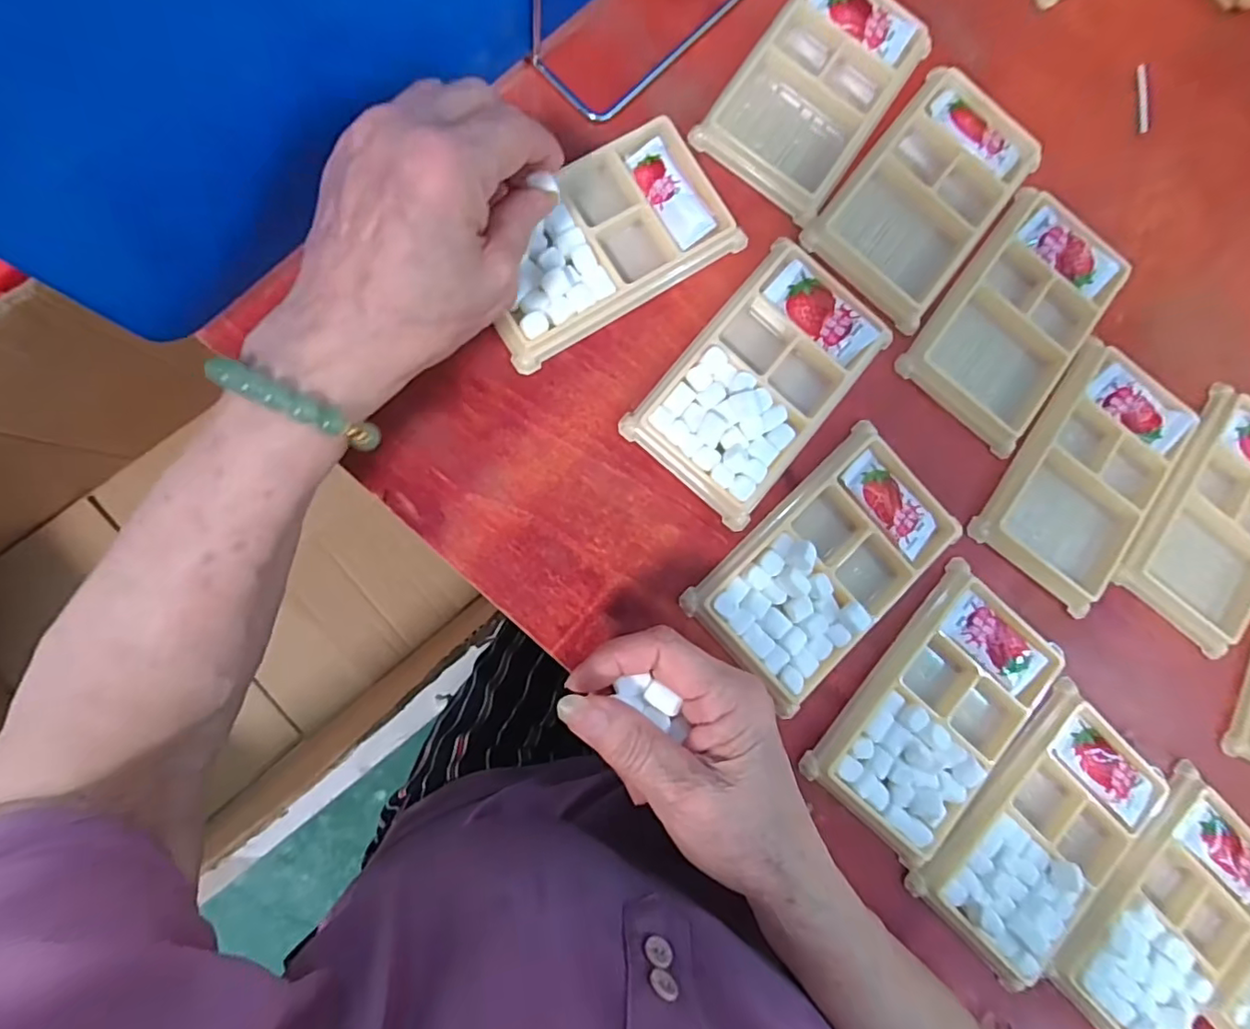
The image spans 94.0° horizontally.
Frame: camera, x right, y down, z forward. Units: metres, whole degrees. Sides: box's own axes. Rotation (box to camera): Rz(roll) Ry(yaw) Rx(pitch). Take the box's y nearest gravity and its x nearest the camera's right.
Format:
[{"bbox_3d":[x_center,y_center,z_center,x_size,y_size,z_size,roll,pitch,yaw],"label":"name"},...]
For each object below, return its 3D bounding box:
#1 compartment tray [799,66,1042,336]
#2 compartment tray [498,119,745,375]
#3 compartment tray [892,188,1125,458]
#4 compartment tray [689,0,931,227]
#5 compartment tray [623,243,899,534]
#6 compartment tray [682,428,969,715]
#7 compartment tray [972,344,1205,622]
[{"bbox_3d":[0.166,-0.174,0.316,0.078,0.009,0.129,39,82,-2],"label":"compartment tray"},{"bbox_3d":[-0.014,-0.138,0.291,0.132,0.014,0.077,-33,89,-8],"label":"compartment tray"},{"bbox_3d":[0.217,-0.106,0.317,0.076,0.013,0.127,40,82,-2],"label":"compartment tray"},{"bbox_3d":[0.103,-0.231,0.313,0.076,0.010,0.129,35,82,-3],"label":"compartment tray"},{"bbox_3d":[0.069,-0.068,0.295,0.075,0.015,0.130,41,82,-2],"label":"compartment tray"},{"bbox_3d":[0.103,0.025,0.290,0.132,0.016,0.075,-43,91,-8],"label":"compartment tray"},{"bbox_3d":[0.253,-0.021,0.318,0.075,0.018,0.128,36,82,-2],"label":"compartment tray"}]

